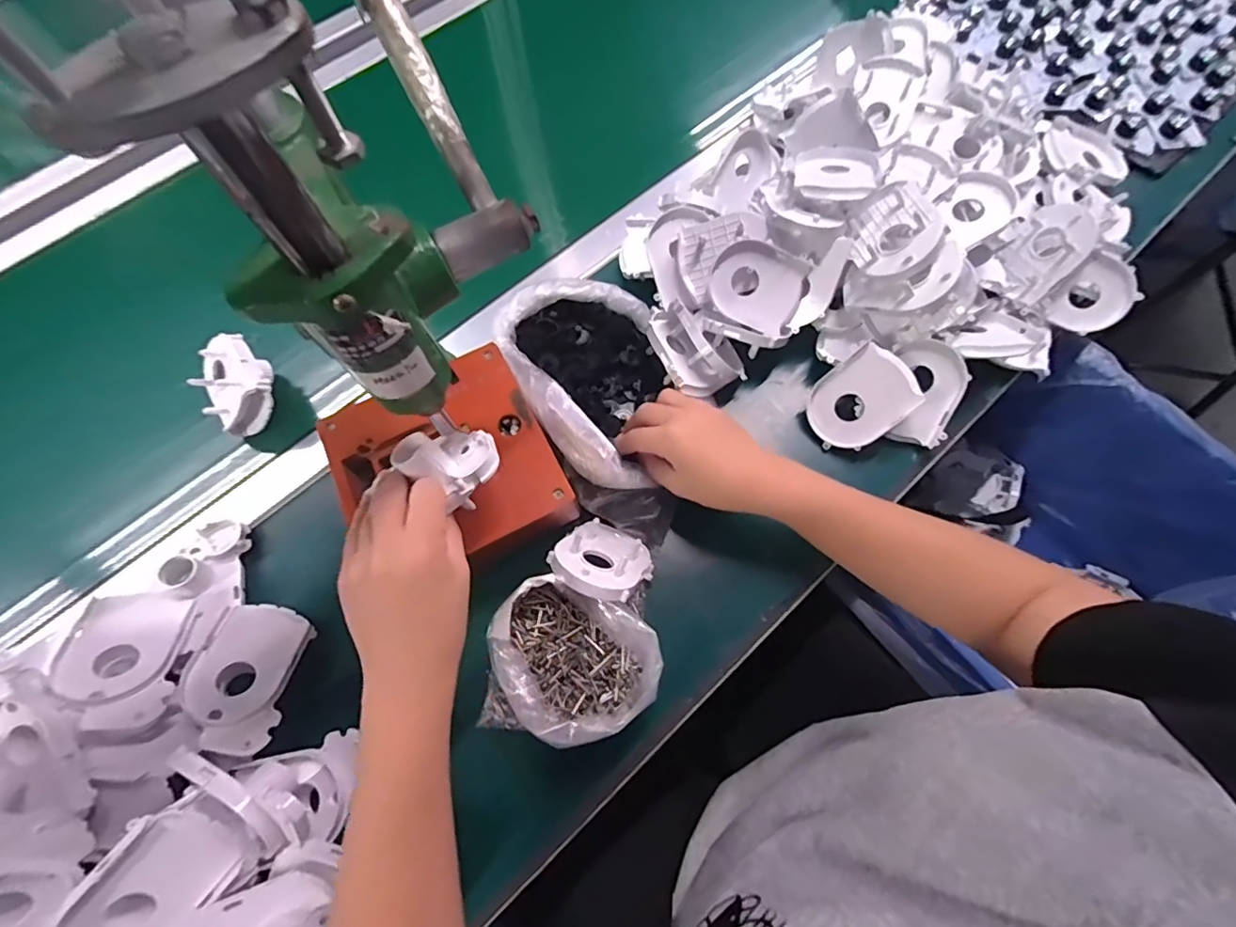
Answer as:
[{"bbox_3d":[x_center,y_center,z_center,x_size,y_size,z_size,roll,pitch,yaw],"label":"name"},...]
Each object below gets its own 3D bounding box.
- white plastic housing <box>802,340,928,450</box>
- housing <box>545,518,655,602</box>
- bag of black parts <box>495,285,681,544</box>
[{"bbox_3d":[0.201,-0.053,0.449,0.083,0.011,0.067,-39,77,23],"label":"white plastic housing"},{"bbox_3d":[-0.014,0.073,0.392,0.064,0.065,0.018,26,113,11],"label":"housing"},{"bbox_3d":[-0.003,-0.053,0.451,0.126,0.056,0.226,-27,70,-8],"label":"bag of black parts"}]

